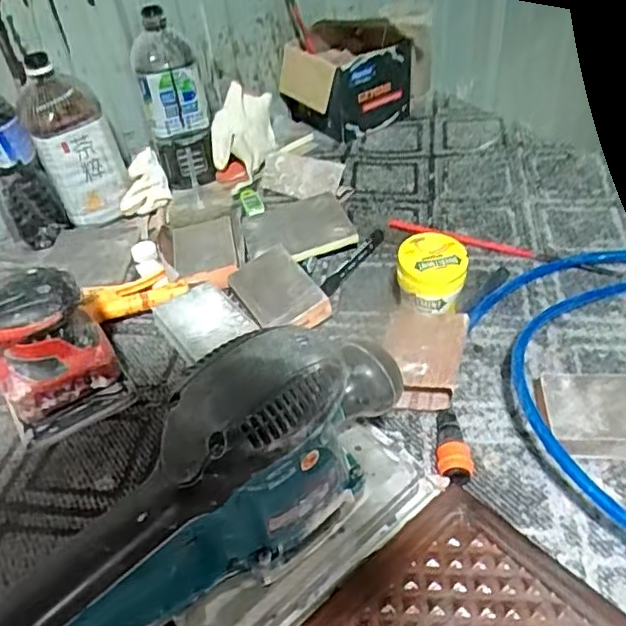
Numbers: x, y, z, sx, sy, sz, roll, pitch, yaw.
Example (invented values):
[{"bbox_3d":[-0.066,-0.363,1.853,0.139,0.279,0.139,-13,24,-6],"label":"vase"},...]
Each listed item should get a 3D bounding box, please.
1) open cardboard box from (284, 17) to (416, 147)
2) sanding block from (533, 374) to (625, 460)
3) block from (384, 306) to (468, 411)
[{"bbox_3d":[0.042,-0.336,0.893,0.156,0.126,0.134,-28,47,-22],"label":"open cardboard box"},{"bbox_3d":[0.237,0.084,0.505,0.101,0.030,0.070,1,44,7],"label":"sanding block"},{"bbox_3d":[0.098,0.039,0.562,0.069,0.039,0.098,9,45,16],"label":"block"}]

